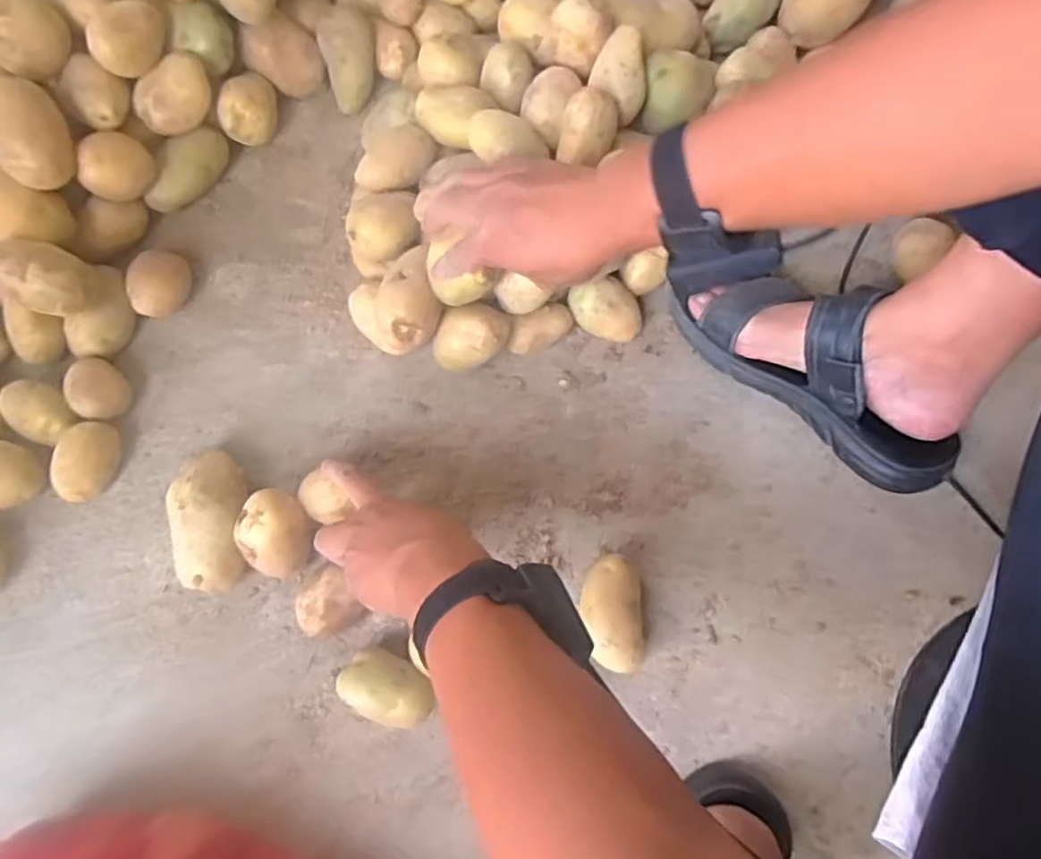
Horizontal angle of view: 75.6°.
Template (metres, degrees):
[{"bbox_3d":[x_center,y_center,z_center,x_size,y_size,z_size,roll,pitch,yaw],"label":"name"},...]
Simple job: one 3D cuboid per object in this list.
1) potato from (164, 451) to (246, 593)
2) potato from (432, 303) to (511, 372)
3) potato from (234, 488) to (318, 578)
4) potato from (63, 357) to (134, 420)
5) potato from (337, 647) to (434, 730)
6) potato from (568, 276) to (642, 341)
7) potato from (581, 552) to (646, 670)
[{"bbox_3d":[-0.253,0.074,0.552,0.055,0.057,0.110,1,74,1],"label":"potato"},{"bbox_3d":[-0.041,-0.079,0.568,0.066,0.039,0.043,-15,74,-4],"label":"potato"},{"bbox_3d":[-0.194,0.086,0.541,0.055,0.069,0.057,0,74,0],"label":"potato"},{"bbox_3d":[-0.366,-0.032,0.590,0.047,0.050,0.046,34,77,9],"label":"potato"},{"bbox_3d":[-0.100,0.199,0.520,0.070,0.051,0.044,21,75,6],"label":"potato"},{"bbox_3d":[0.077,-0.106,0.606,0.066,0.055,0.042,13,74,4],"label":"potato"},{"bbox_3d":[0.072,0.145,0.535,0.047,0.048,0.085,-1,74,0],"label":"potato"}]

